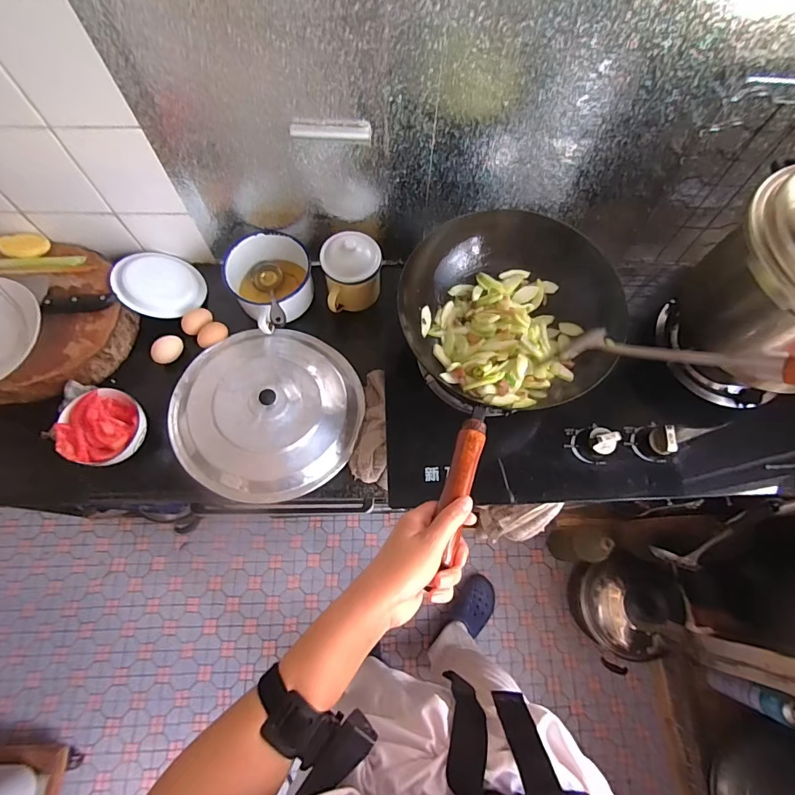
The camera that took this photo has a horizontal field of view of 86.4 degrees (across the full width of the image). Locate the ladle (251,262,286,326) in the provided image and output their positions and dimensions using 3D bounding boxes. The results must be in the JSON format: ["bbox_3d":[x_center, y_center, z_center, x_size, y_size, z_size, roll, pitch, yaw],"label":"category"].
[{"bbox_3d":[-0.214,-0.172,0.722,0.051,0.050,0.207,-20,40,-9],"label":"ladle"}]

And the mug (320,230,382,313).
[{"bbox_3d":[-0.078,-0.221,0.745,0.099,0.110,0.105,-9,70,-5],"label":"mug"}]

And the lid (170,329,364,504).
[{"bbox_3d":[-0.210,0.014,0.699,0.285,0.054,0.294,1,70,-2],"label":"lid"}]

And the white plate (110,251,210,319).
[{"bbox_3d":[-0.421,-0.203,0.756,0.143,0.015,0.115,-9,89,-37],"label":"white plate"}]

